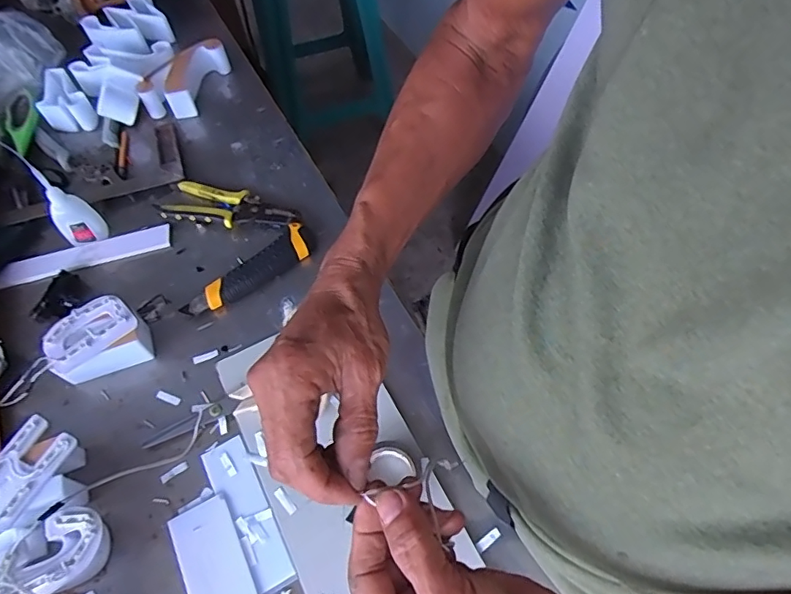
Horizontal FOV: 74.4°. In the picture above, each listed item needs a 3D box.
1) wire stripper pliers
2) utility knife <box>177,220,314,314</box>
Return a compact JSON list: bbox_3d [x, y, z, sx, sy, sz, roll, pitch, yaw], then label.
[{"bbox_3d":[-0.200,-0.108,0.623,0.163,0.019,0.057,11,60,7],"label":"wire stripper pliers"},{"bbox_3d":[-0.158,-0.026,0.576,0.156,0.018,0.036,-40,66,-20],"label":"utility knife"}]

